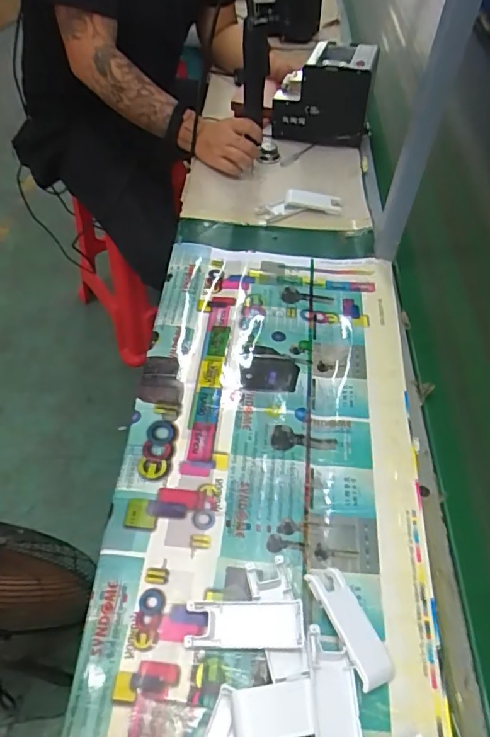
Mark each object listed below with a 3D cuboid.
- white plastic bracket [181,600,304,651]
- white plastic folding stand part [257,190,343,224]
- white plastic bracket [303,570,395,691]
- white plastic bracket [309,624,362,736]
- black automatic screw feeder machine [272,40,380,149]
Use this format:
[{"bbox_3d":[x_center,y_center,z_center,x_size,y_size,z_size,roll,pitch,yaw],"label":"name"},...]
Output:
[{"bbox_3d":[-0.001,0.231,0.456,0.102,0.018,0.040,2,51,-2],"label":"white plastic bracket"},{"bbox_3d":[0.095,-0.286,0.881,0.149,0.018,0.061,-7,52,-9],"label":"white plastic folding stand part"},{"bbox_3d":[0.095,0.232,0.459,0.038,0.013,0.105,-5,46,-32],"label":"white plastic bracket"},{"bbox_3d":[0.075,0.273,0.416,0.037,0.011,0.102,1,51,-3],"label":"white plastic bracket"},{"bbox_3d":[0.160,-0.561,1.031,0.190,0.153,0.129,12,53,7],"label":"black automatic screw feeder machine"}]

